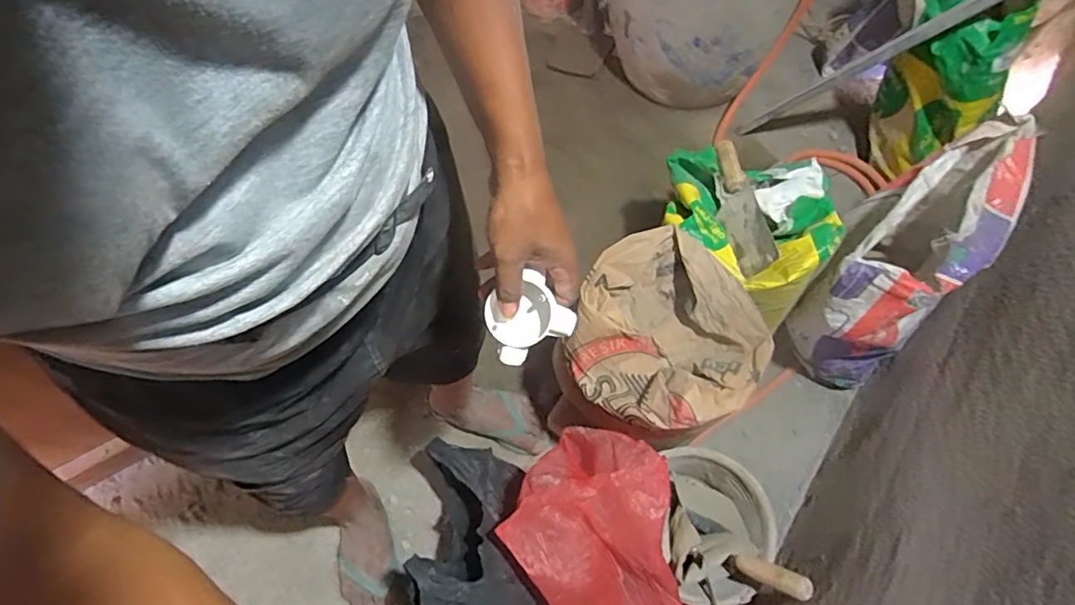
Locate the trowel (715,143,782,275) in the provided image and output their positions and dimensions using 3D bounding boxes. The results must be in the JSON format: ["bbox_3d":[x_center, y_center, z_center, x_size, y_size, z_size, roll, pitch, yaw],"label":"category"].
[{"bbox_3d":[0.360,-0.180,1.041,0.050,0.089,0.286,12,54,-39],"label":"trowel"}]

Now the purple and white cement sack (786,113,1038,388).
[{"bbox_3d":[0.630,-0.057,1.018,0.200,0.456,0.347,39,72,18],"label":"purple and white cement sack"}]

